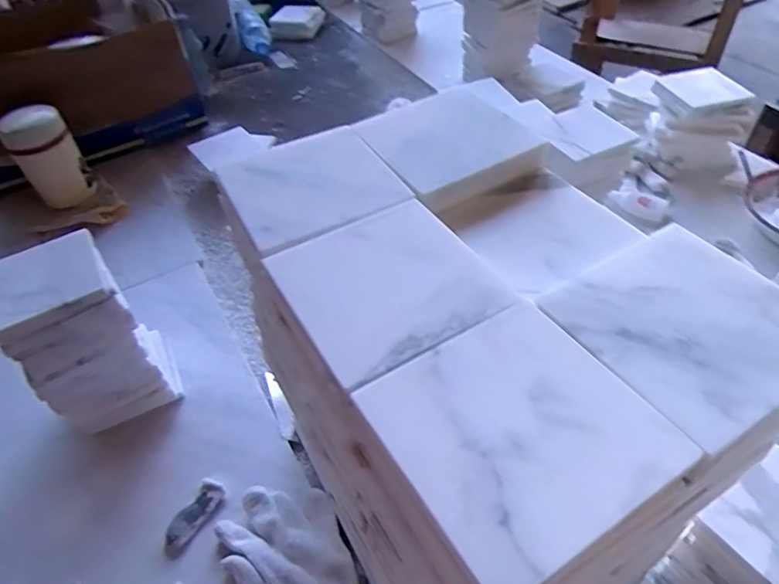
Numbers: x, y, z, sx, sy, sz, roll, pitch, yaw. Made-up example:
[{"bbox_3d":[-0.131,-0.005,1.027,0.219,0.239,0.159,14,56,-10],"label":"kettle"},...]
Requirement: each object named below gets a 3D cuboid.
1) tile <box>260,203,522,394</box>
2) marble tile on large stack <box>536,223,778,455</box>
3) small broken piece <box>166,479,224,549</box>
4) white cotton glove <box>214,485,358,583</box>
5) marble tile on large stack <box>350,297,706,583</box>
[{"bbox_3d":[0.001,-0.006,0.290,0.105,0.017,0.101,-27,52,-18],"label":"tile"},{"bbox_3d":[0.137,0.012,0.252,0.096,0.012,0.100,-27,52,-18],"label":"marble tile on large stack"},{"bbox_3d":[-0.192,0.218,0.538,0.027,0.007,0.069,21,54,21],"label":"small broken piece"},{"bbox_3d":[-0.088,0.250,0.488,0.103,0.026,0.168,-20,50,-13],"label":"white cotton glove"},{"bbox_3d":[0.052,0.053,0.221,0.099,0.010,0.100,-27,52,-18],"label":"marble tile on large stack"}]

